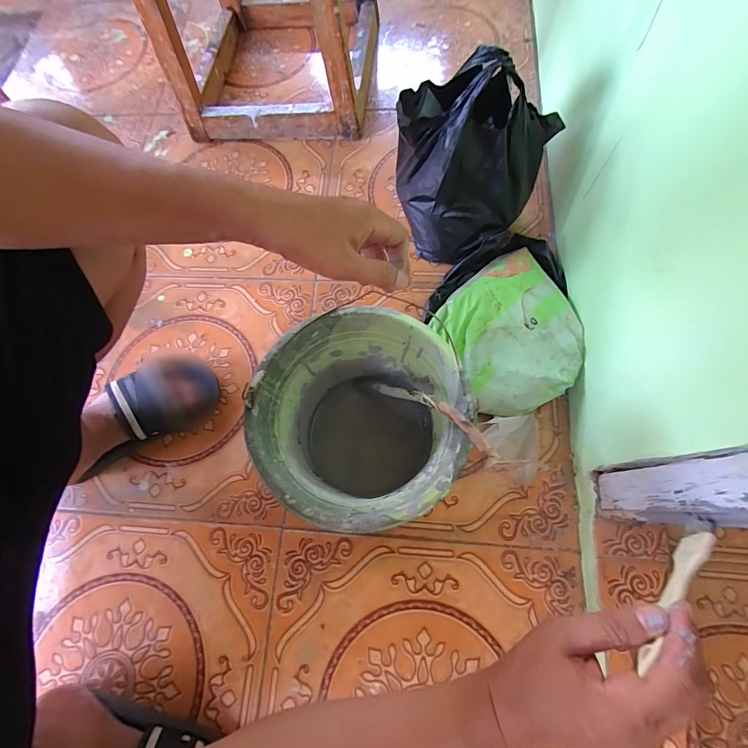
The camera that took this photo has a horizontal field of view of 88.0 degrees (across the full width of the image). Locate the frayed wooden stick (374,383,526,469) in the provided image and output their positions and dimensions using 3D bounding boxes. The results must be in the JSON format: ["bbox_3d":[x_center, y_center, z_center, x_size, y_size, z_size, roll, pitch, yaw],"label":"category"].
[{"bbox_3d":[0.069,0.047,0.443,0.031,0.020,0.234,-42,33,-12],"label":"frayed wooden stick"}]

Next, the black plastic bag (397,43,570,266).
[{"bbox_3d":[0.149,-0.316,0.567,0.203,0.242,0.165,-29,72,-7],"label":"black plastic bag"}]

